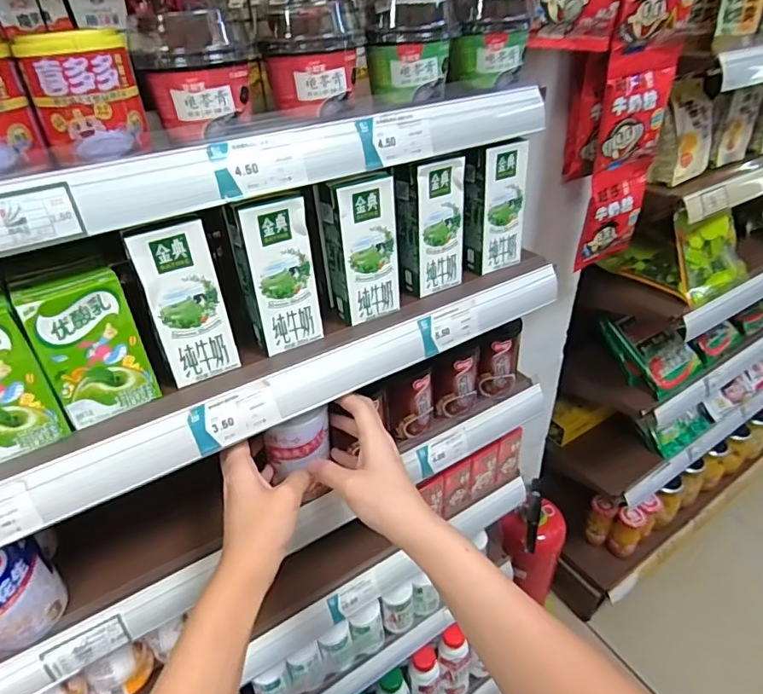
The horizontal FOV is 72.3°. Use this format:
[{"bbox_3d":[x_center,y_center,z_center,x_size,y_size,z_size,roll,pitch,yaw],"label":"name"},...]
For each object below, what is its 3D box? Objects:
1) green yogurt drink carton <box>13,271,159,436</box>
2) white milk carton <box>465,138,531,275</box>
[{"bbox_3d":[-0.215,0.001,0.389,0.064,0.107,0.034,-23,40,-26],"label":"green yogurt drink carton"},{"bbox_3d":[0.121,-0.142,0.553,0.060,0.138,0.034,-19,39,-22],"label":"white milk carton"}]

